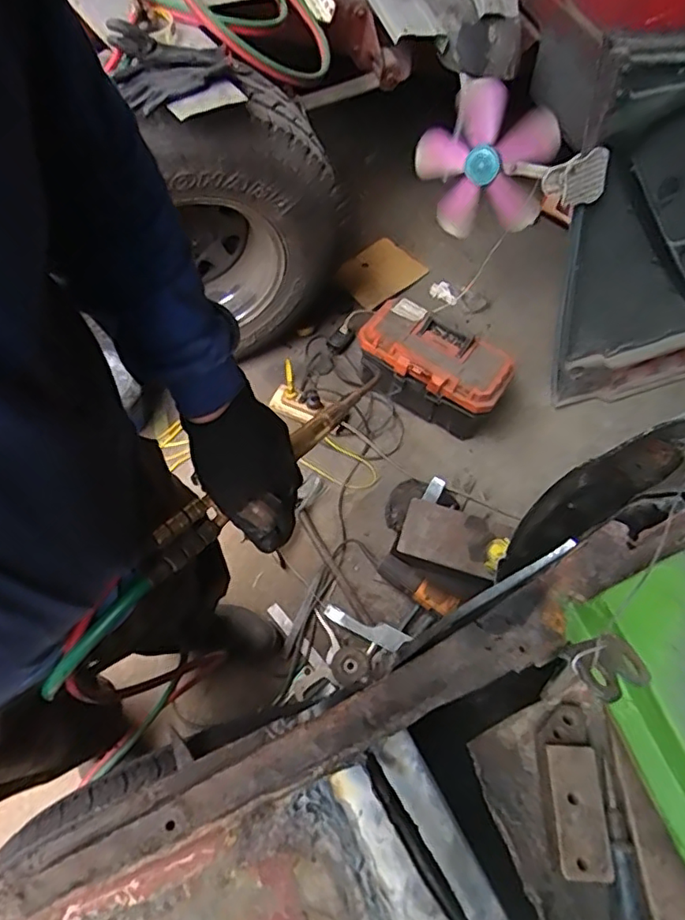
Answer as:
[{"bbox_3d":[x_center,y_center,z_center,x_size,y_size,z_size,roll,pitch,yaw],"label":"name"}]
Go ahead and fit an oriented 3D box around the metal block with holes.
[{"bbox_3d":[0.169,0.251,0.425,0.037,0.005,0.083,4,61,-2],"label":"metal block with holes"}]

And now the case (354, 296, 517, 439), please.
[{"bbox_3d":[0.236,-0.238,1.606,0.379,0.217,0.210,32,64,13],"label":"case"}]

